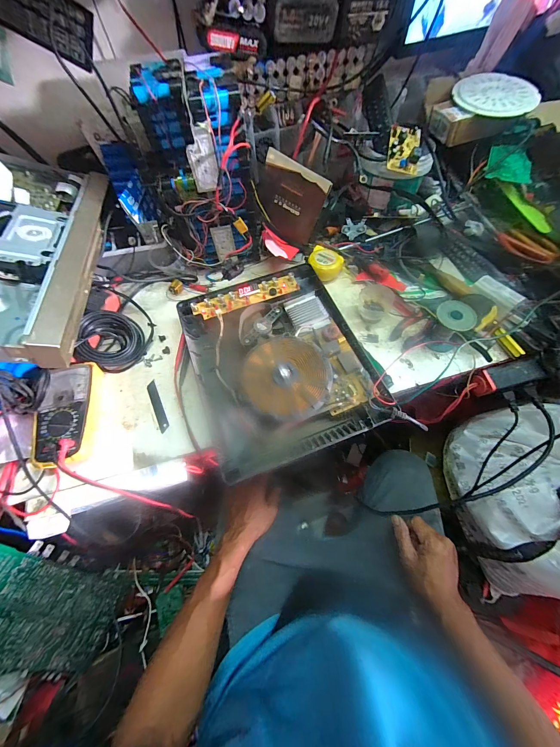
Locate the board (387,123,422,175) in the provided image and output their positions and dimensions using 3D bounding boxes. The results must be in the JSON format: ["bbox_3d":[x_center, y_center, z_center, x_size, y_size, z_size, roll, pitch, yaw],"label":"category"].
[{"bbox_3d":[0.234,-0.421,0.513,0.061,0.021,0.089,6,86,-2],"label":"board"}]

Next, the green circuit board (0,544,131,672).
[{"bbox_3d":[-0.463,0.475,0.546,0.015,0.376,0.166,-3,47,24],"label":"green circuit board"}]

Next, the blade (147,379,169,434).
[{"bbox_3d":[-0.212,0.054,0.476,0.016,0.004,0.099,-25,65,-10],"label":"blade"}]

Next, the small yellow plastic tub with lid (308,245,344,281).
[{"bbox_3d":[0.096,-0.230,0.577,0.069,0.031,0.077,7,64,6],"label":"small yellow plastic tub with lid"}]

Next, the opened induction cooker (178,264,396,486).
[{"bbox_3d":[-0.006,-0.024,0.469,0.269,0.048,0.332,-19,64,-6],"label":"opened induction cooker"}]

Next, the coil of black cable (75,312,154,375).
[{"bbox_3d":[-0.299,-0.064,0.503,0.099,0.068,0.102,-1,63,2],"label":"coil of black cable"}]

